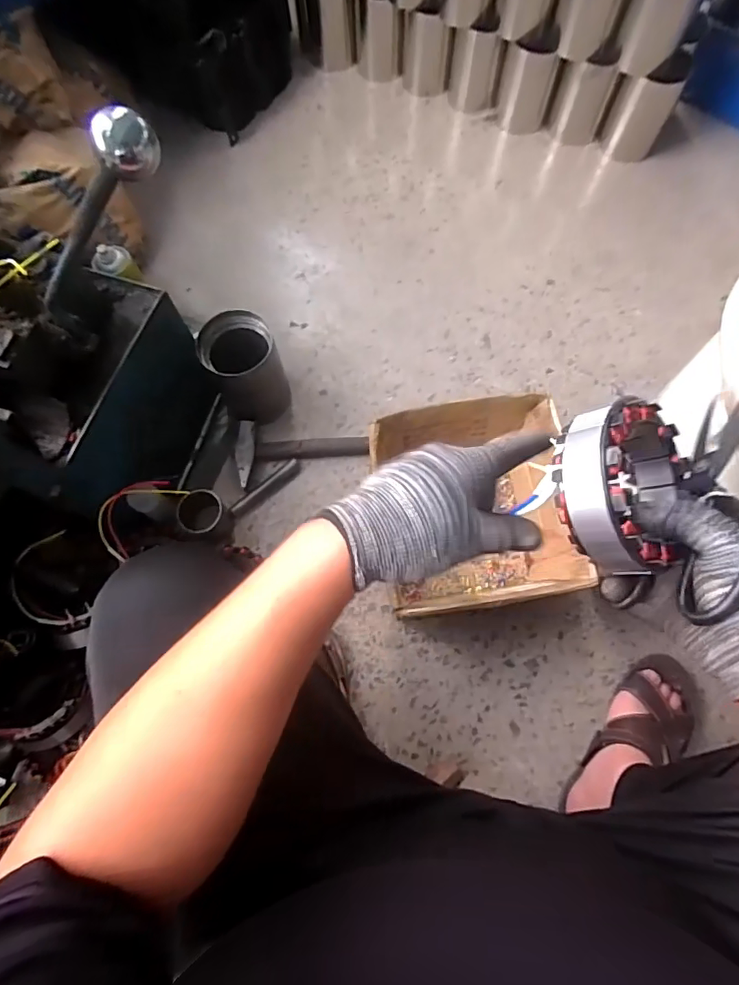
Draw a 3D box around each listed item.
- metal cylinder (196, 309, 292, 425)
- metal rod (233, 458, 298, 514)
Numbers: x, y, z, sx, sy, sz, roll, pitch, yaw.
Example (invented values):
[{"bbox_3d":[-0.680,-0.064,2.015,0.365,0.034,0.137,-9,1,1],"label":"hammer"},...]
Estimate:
[{"bbox_3d":[-0.211,-0.214,0.868,0.116,0.164,0.120,0,72,1],"label":"metal cylinder"},{"bbox_3d":[-0.187,-0.012,0.900,0.142,0.013,0.013,-40,76,-11],"label":"metal rod"}]

